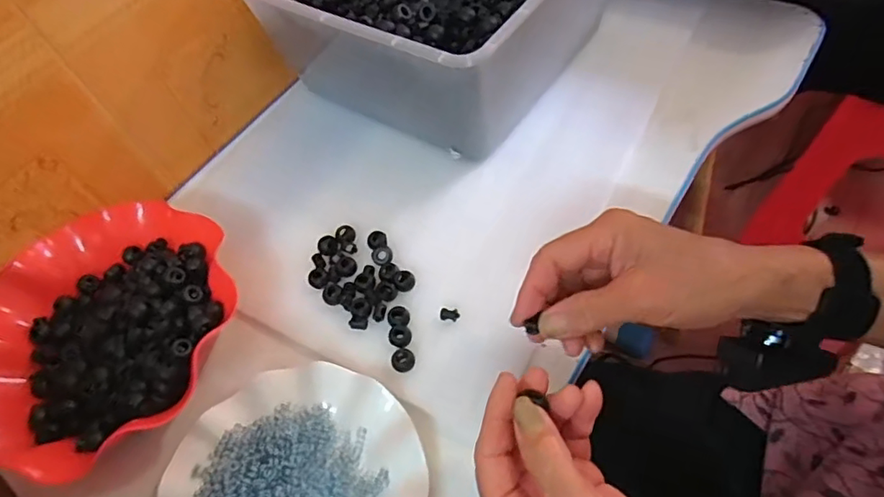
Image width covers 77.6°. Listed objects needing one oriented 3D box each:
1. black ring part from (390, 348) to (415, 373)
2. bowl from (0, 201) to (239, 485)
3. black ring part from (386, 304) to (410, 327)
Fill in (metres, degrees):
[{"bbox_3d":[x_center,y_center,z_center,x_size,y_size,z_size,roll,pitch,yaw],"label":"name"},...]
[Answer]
[{"bbox_3d":[-0.029,0.085,0.416,0.017,0.007,0.017,-1,60,2],"label":"black ring part"},{"bbox_3d":[-0.275,0.065,0.442,0.209,0.057,0.219,-5,56,7],"label":"bowl"},{"bbox_3d":[-0.035,0.053,0.436,0.017,0.004,0.017,-1,60,2],"label":"black ring part"}]

